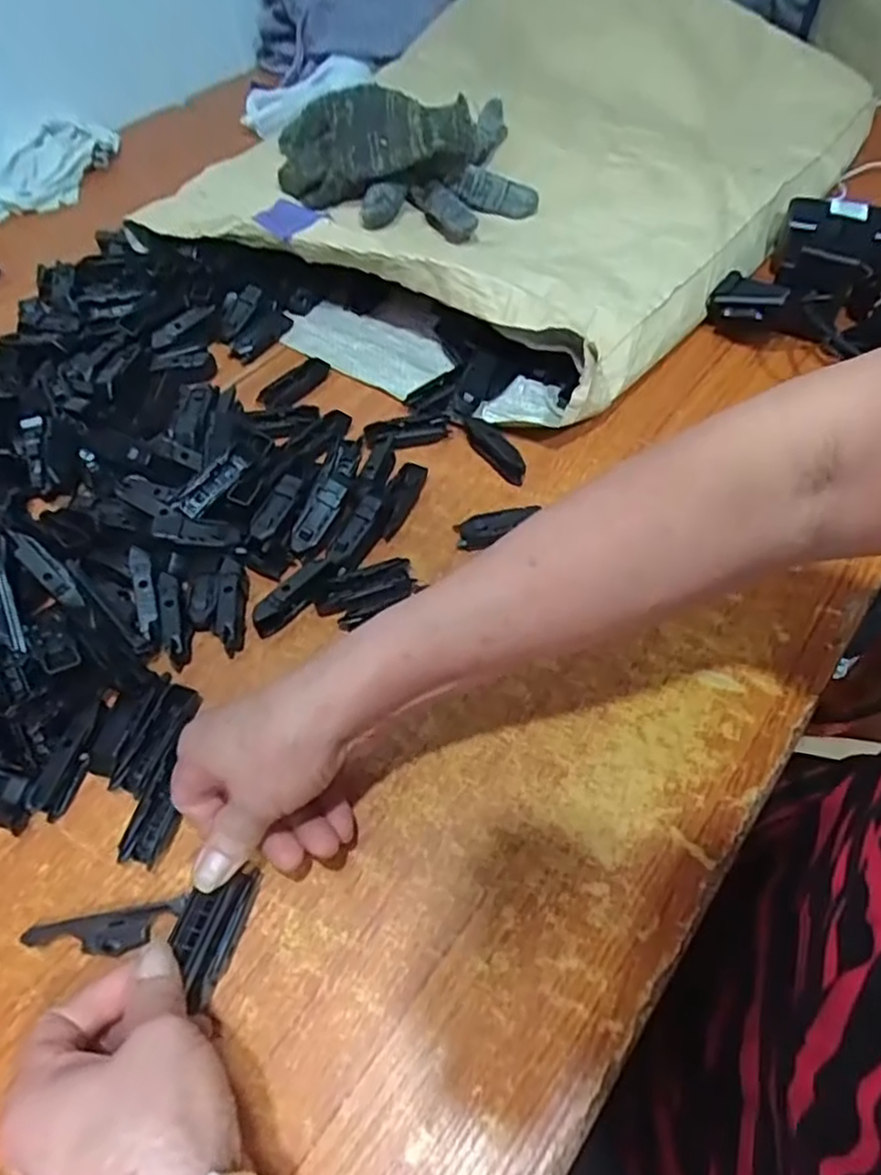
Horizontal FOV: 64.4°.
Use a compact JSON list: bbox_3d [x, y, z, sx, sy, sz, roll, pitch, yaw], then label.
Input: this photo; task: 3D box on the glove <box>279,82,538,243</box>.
[{"bbox_3d":[-0.032,-0.391,0.638,0.222,0.084,0.125,-7,54,-3],"label":"glove"}]

